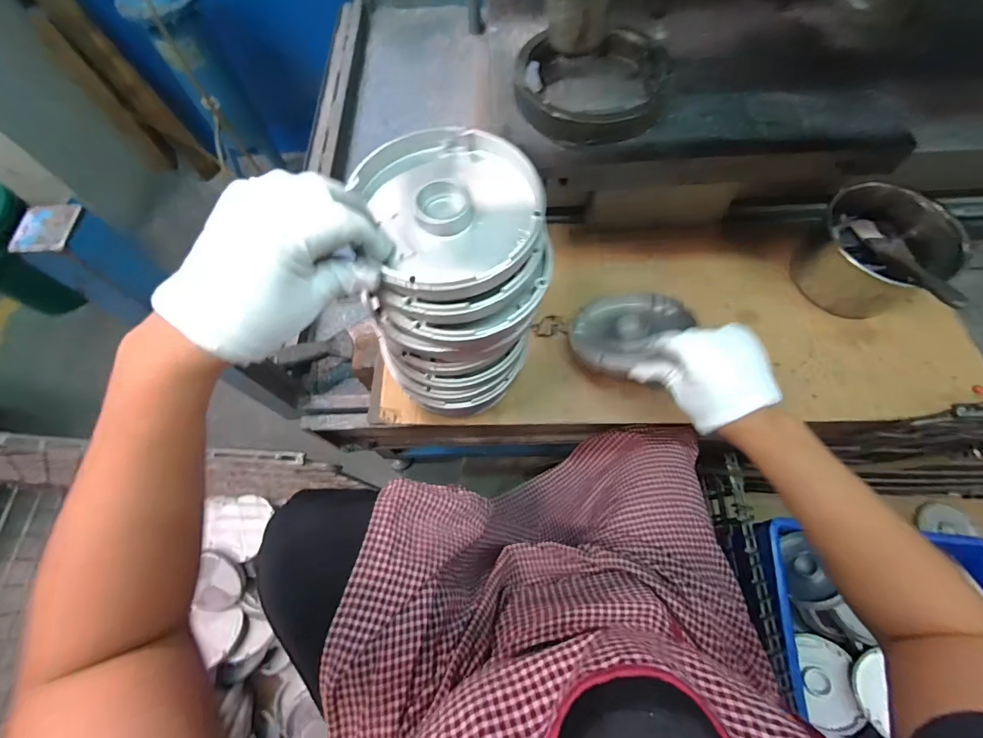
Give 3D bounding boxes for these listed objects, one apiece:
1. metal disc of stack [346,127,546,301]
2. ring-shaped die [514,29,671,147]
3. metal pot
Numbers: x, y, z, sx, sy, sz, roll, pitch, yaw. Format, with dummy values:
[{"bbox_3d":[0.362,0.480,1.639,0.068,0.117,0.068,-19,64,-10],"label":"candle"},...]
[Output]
[{"bbox_3d":[-0.026,-0.116,0.306,0.121,0.025,0.139,-18,68,-6],"label":"metal disc of stack"},{"bbox_3d":[0.106,-0.308,0.452,0.156,0.029,0.158,11,68,6],"label":"ring-shaped die"},{"bbox_3d":[0.477,-0.152,0.524,0.147,0.095,0.139,-1,67,1],"label":"metal pot"}]

